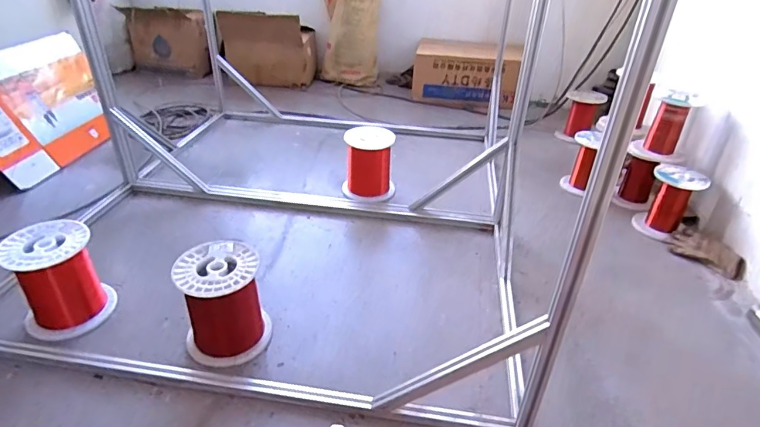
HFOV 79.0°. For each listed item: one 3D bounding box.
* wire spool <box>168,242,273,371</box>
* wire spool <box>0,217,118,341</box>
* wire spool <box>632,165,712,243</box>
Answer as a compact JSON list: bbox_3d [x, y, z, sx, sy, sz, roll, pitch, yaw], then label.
[{"bbox_3d":[-0.391,0.226,1.154,0.203,0.232,0.211,-14,37,-21],"label":"wire spool"},{"bbox_3d":[-0.840,0.174,1.206,0.198,0.236,0.206,30,43,35],"label":"wire spool"},{"bbox_3d":[1.028,-0.044,1.637,0.167,0.208,0.198,26,41,31],"label":"wire spool"}]

